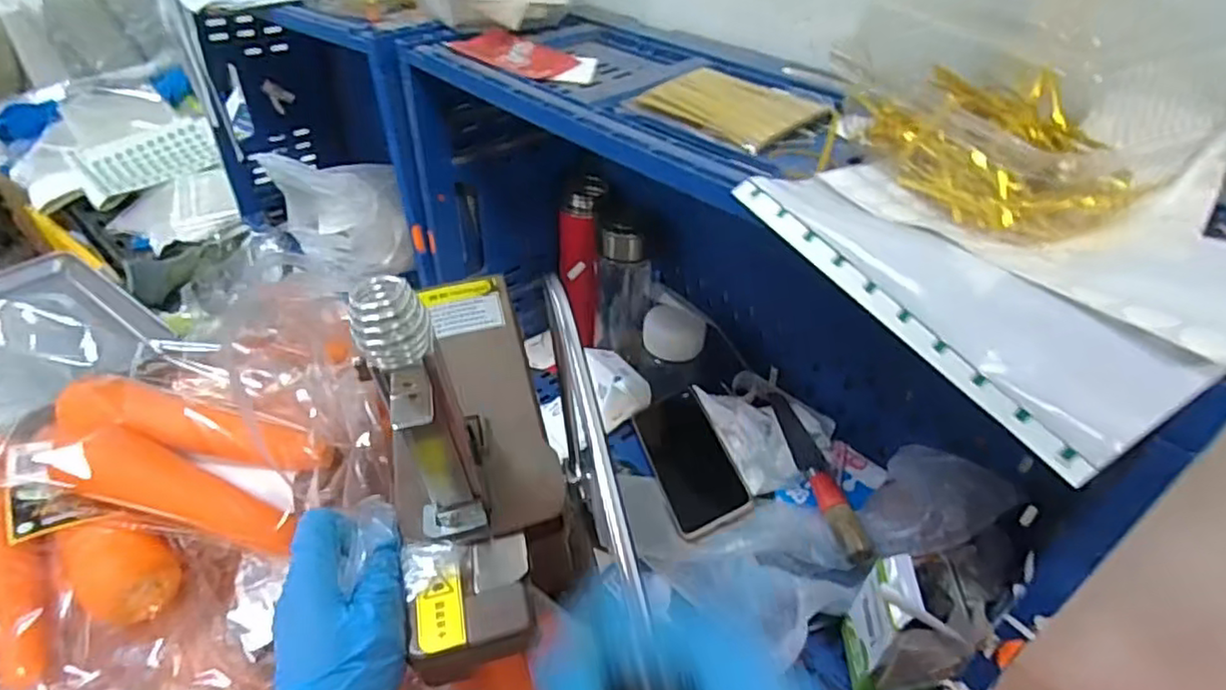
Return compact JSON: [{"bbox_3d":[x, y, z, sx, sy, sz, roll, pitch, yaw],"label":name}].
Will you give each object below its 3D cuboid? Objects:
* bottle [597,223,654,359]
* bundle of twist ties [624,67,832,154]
[{"bbox_3d":[0.014,-0.063,0.737,0.062,0.162,0.075,1,40,1],"label":"bottle"},{"bbox_3d":[0.085,-0.173,0.475,0.122,0.010,0.086,32,49,33],"label":"bundle of twist ties"}]

